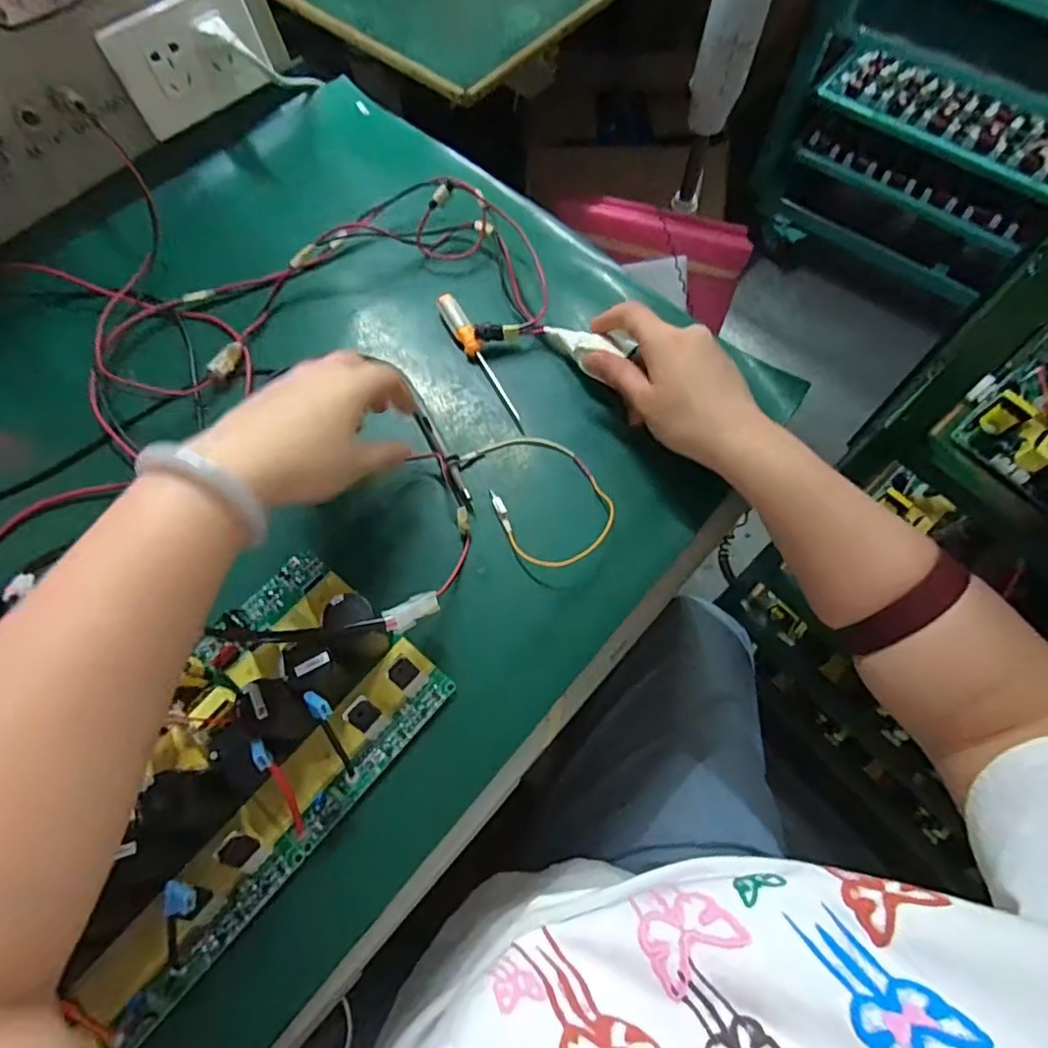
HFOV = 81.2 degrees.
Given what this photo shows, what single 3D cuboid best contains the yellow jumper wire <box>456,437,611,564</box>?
[{"bbox_3d":[0.015,-0.021,0.424,0.072,0.021,0.106,-25,69,-10],"label":"yellow jumper wire"}]

